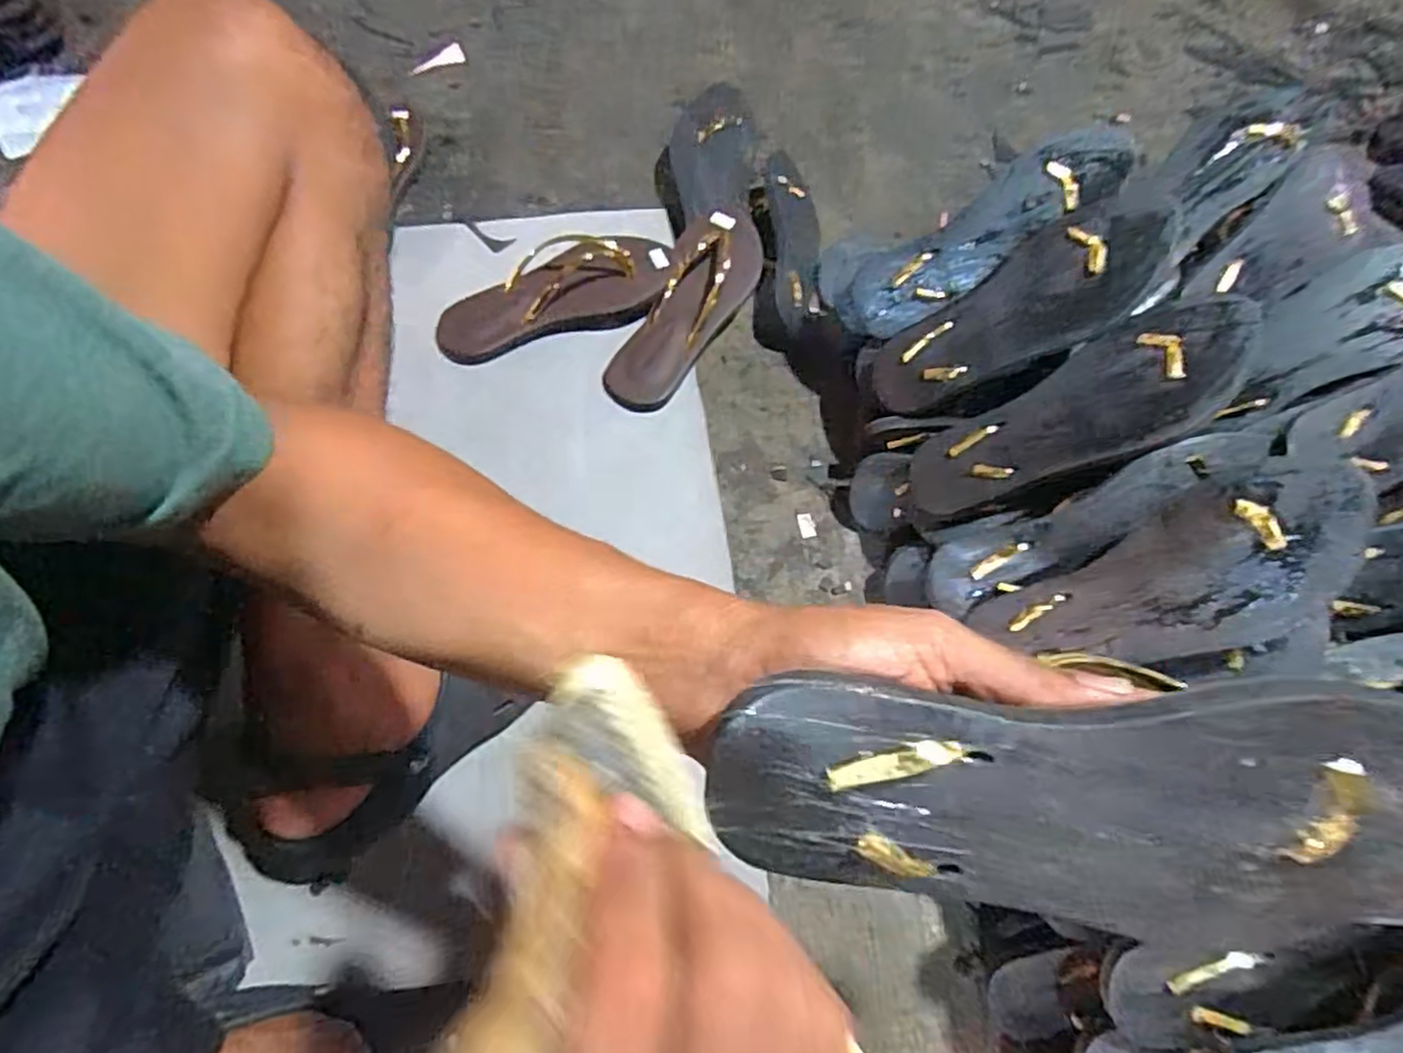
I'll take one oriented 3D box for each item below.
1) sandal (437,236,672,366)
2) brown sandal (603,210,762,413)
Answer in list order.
[{"bbox_3d":[-0.148,-0.238,0.739,0.234,0.052,0.100,-16,67,-11],"label":"sandal"},{"bbox_3d":[-0.013,-0.217,0.750,0.090,0.064,0.235,24,66,7],"label":"brown sandal"}]

